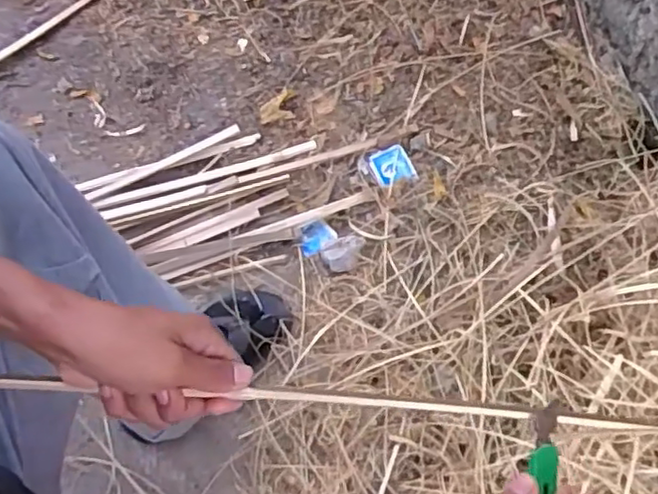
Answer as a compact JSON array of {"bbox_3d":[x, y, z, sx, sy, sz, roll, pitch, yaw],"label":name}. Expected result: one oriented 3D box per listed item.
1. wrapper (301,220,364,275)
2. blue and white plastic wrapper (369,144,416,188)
[{"bbox_3d":[0.000,-0.003,0.963,0.092,0.022,0.069,21,70,11],"label":"wrapper"},{"bbox_3d":[0.099,-0.125,1.008,0.059,0.006,0.062,-22,68,-6],"label":"blue and white plastic wrapper"}]

